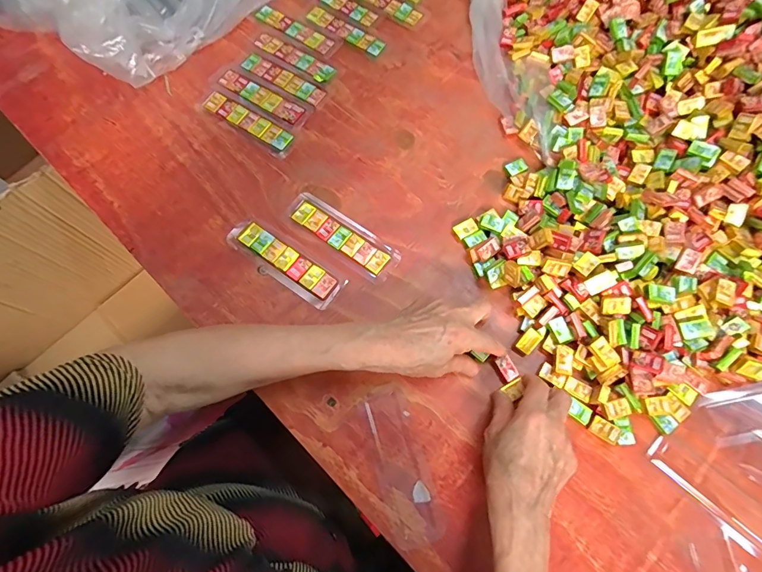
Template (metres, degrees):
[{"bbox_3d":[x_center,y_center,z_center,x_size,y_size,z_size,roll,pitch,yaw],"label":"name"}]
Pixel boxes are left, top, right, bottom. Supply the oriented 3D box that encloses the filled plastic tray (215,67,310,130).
[{"bbox_3d":[-0.150,-0.237,0.496,0.129,0.007,0.034,32,74,9],"label":"filled plastic tray"}]

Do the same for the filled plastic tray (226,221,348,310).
[{"bbox_3d":[-0.104,-0.025,0.428,0.133,0.011,0.039,34,74,10],"label":"filled plastic tray"}]

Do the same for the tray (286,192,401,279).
[{"bbox_3d":[-0.043,-0.057,0.441,0.134,0.009,0.040,34,74,10],"label":"tray"}]

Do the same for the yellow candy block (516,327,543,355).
[{"bbox_3d":[0.151,0.057,0.403,0.016,0.010,0.025,39,93,11],"label":"yellow candy block"}]

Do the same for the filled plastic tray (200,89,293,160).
[{"bbox_3d":[-0.165,-0.200,0.485,0.127,0.009,0.033,32,74,9],"label":"filled plastic tray"}]

